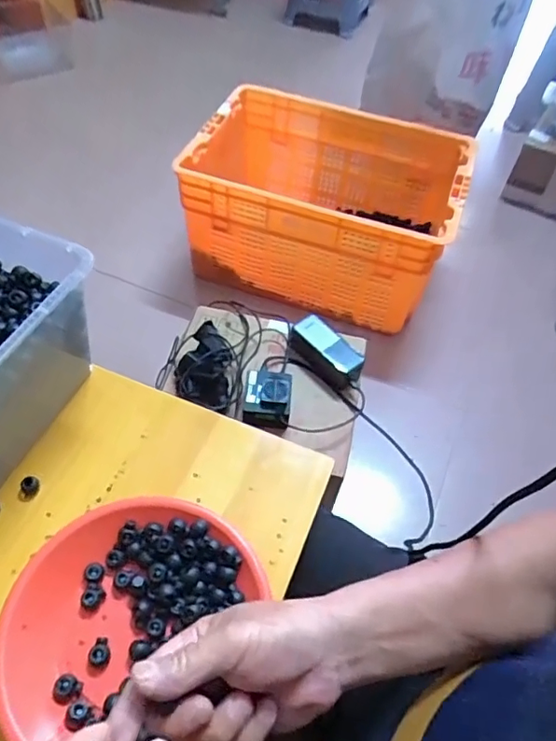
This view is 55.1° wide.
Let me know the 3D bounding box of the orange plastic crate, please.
[{"bbox_3d":[0.105,-0.409,1.310,0.619,0.318,0.470,17,55,9],"label":"orange plastic crate"}]

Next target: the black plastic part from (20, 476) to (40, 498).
[{"bbox_3d":[-0.219,0.102,0.471,0.016,0.013,0.015,2,54,-2],"label":"black plastic part"}]

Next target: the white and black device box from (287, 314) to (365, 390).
[{"bbox_3d":[0.079,-0.032,0.891,0.134,0.044,0.066,35,59,20],"label":"white and black device box"}]

